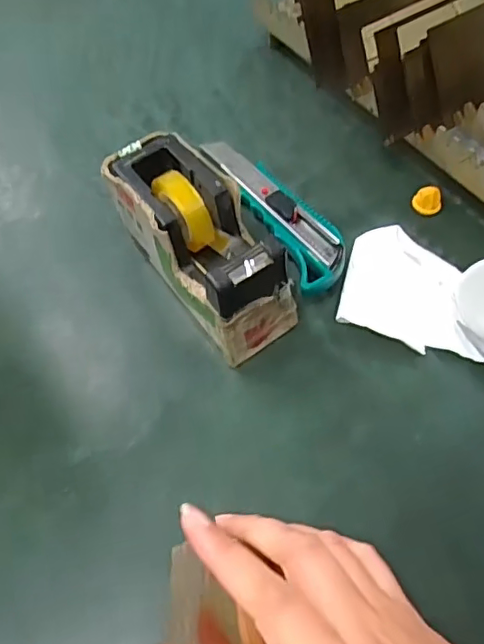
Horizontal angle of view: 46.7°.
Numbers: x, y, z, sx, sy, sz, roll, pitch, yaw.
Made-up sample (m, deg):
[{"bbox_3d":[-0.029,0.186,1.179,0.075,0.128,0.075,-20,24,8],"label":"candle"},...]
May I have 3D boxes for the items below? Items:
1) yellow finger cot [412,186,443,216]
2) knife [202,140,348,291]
[{"bbox_3d":[0.138,-0.091,0.415,0.020,0.012,0.017,9,60,9],"label":"yellow finger cot"},{"bbox_3d":[0.024,-0.088,0.414,0.042,0.024,0.173,-23,60,-10],"label":"knife"}]

